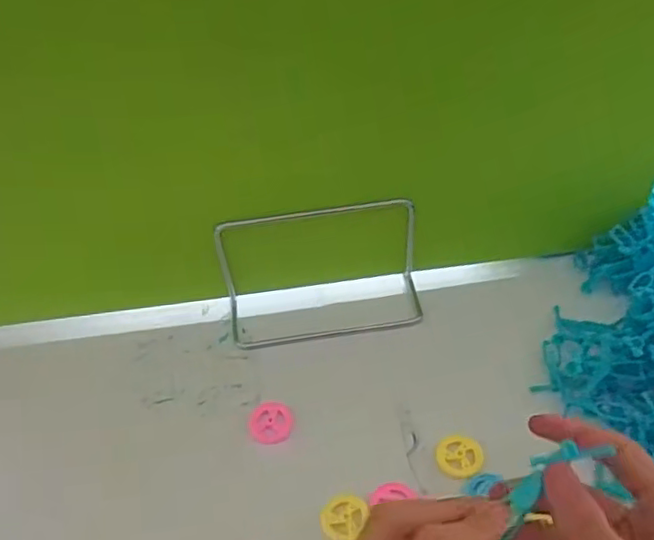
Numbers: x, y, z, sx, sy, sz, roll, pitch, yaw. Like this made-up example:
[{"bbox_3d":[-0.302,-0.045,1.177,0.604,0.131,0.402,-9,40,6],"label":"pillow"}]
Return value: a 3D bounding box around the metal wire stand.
[{"bbox_3d":[-0.004,0.000,0.470,0.153,0.083,0.069,-10,45,-4],"label":"metal wire stand"}]

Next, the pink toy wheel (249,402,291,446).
[{"bbox_3d":[-0.039,0.104,0.421,0.027,0.011,0.030,-10,45,-4],"label":"pink toy wheel"}]

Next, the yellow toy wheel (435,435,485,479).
[{"bbox_3d":[0.086,0.120,0.396,0.030,0.004,0.030,-3,45,3],"label":"yellow toy wheel"}]

